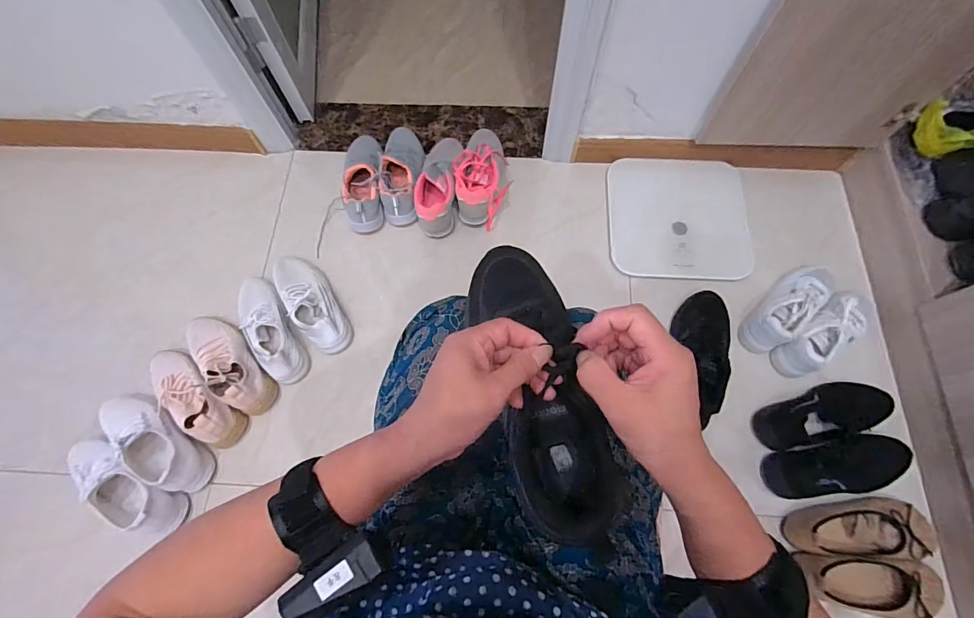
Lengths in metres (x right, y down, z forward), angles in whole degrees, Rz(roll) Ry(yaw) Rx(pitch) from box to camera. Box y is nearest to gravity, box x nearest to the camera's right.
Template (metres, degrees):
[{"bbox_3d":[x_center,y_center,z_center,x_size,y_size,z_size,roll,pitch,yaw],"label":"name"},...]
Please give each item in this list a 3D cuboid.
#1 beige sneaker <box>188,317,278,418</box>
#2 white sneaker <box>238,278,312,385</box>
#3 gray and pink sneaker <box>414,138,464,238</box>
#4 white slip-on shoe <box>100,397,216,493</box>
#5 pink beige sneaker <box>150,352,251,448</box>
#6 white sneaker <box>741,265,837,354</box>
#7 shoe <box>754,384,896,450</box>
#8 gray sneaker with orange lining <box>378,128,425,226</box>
[{"bbox_3d":[-0.502,0.097,0.844,0.092,0.087,0.232,-43,73,-13],"label":"beige sneaker"},{"bbox_3d":[-0.439,0.034,0.883,0.094,0.075,0.249,-34,71,-10],"label":"white sneaker"},{"bbox_3d":[-0.106,-0.288,0.974,0.086,0.088,0.242,4,69,4],"label":"gray and pink sneaker"},{"bbox_3d":[-0.617,0.237,0.787,0.242,0.088,0.104,31,73,13],"label":"white slip-on shoe"},{"bbox_3d":[-0.567,0.162,0.827,0.236,0.073,0.097,42,76,16],"label":"pink beige sneaker"},{"bbox_3d":[0.597,-0.011,0.852,0.222,0.070,0.085,-42,73,-13],"label":"white sneaker"},{"bbox_3d":[0.617,0.191,0.794,0.234,0.058,0.090,-13,69,-2],"label":"shoe"},{"bbox_3d":[-0.192,-0.327,0.991,0.090,0.096,0.261,-4,69,1],"label":"gray sneaker with orange lining"}]

